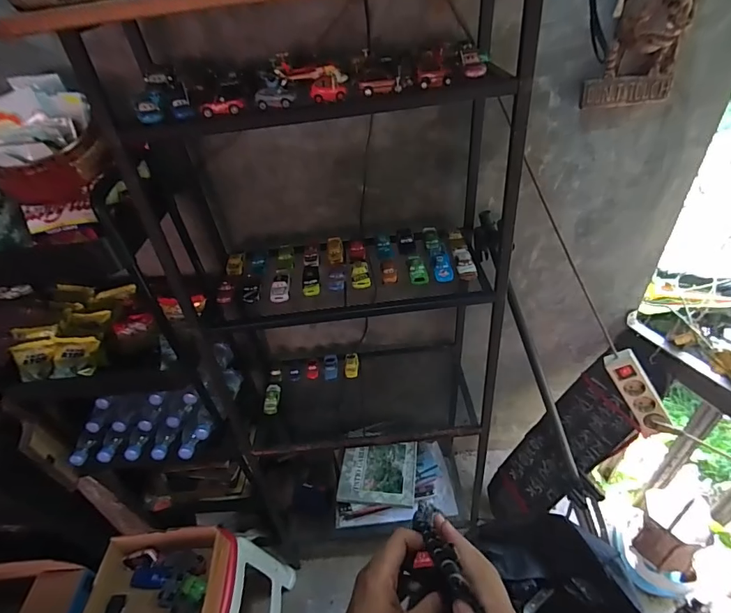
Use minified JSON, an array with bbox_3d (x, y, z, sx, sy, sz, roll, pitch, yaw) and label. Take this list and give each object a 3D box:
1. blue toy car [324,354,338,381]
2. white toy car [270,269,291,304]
[{"bbox_3d":[-0.098,0.171,1.143,0.041,0.024,0.077,-7,41,1],"label":"blue toy car"},{"bbox_3d":[-0.171,-0.045,0.815,0.038,0.029,0.084,-6,41,1],"label":"white toy car"}]

